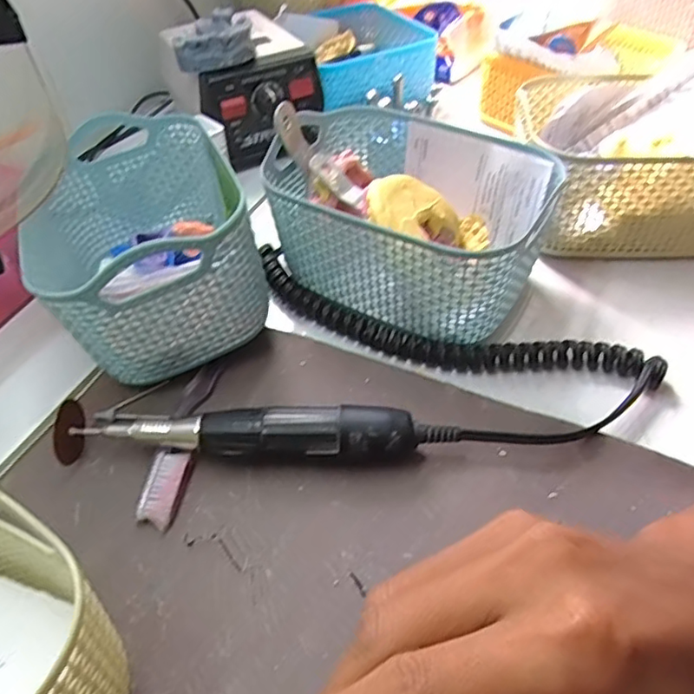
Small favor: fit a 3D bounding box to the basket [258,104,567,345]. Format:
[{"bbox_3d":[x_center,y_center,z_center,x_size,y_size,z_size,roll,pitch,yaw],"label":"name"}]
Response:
[{"bbox_3d":[0.035,-0.080,0.377,0.166,0.082,0.116,26,53,24],"label":"basket"}]

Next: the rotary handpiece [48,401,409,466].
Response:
[{"bbox_3d":[-0.057,0.042,0.305,0.179,0.027,0.036,0,47,3],"label":"rotary handpiece"}]

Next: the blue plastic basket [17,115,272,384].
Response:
[{"bbox_3d":[-0.125,-0.069,0.361,0.109,0.094,0.174,-19,49,-15],"label":"blue plastic basket"}]

